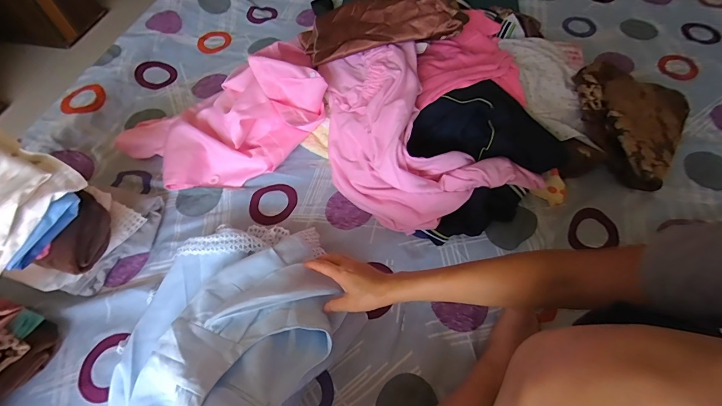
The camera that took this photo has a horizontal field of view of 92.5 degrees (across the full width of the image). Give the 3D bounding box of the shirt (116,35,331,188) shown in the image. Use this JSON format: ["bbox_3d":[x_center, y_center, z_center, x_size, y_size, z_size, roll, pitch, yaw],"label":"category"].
[{"bbox_3d":[-0.274,-0.177,0.714,0.419,0.146,0.240,-32,63,-17],"label":"shirt"}]

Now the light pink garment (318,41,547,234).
[{"bbox_3d":[0.096,-0.153,0.675,0.331,0.167,0.385,-18,60,-10],"label":"light pink garment"}]

